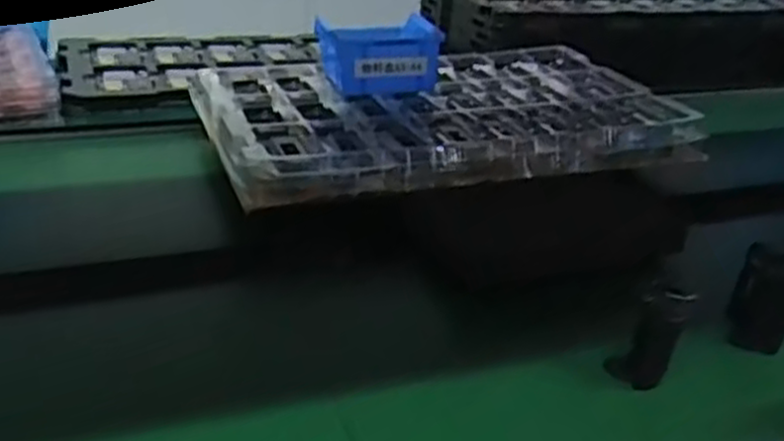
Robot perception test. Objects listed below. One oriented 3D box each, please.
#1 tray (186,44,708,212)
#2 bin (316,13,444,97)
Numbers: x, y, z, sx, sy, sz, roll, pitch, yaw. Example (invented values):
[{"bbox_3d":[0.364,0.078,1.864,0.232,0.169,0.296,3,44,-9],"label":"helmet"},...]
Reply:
[{"bbox_3d":[0.059,-0.131,0.870,0.521,0.035,0.324,-6,30,-18],"label":"tray"},{"bbox_3d":[-0.014,-0.192,0.894,0.128,0.084,0.113,-3,29,-12],"label":"bin"}]

